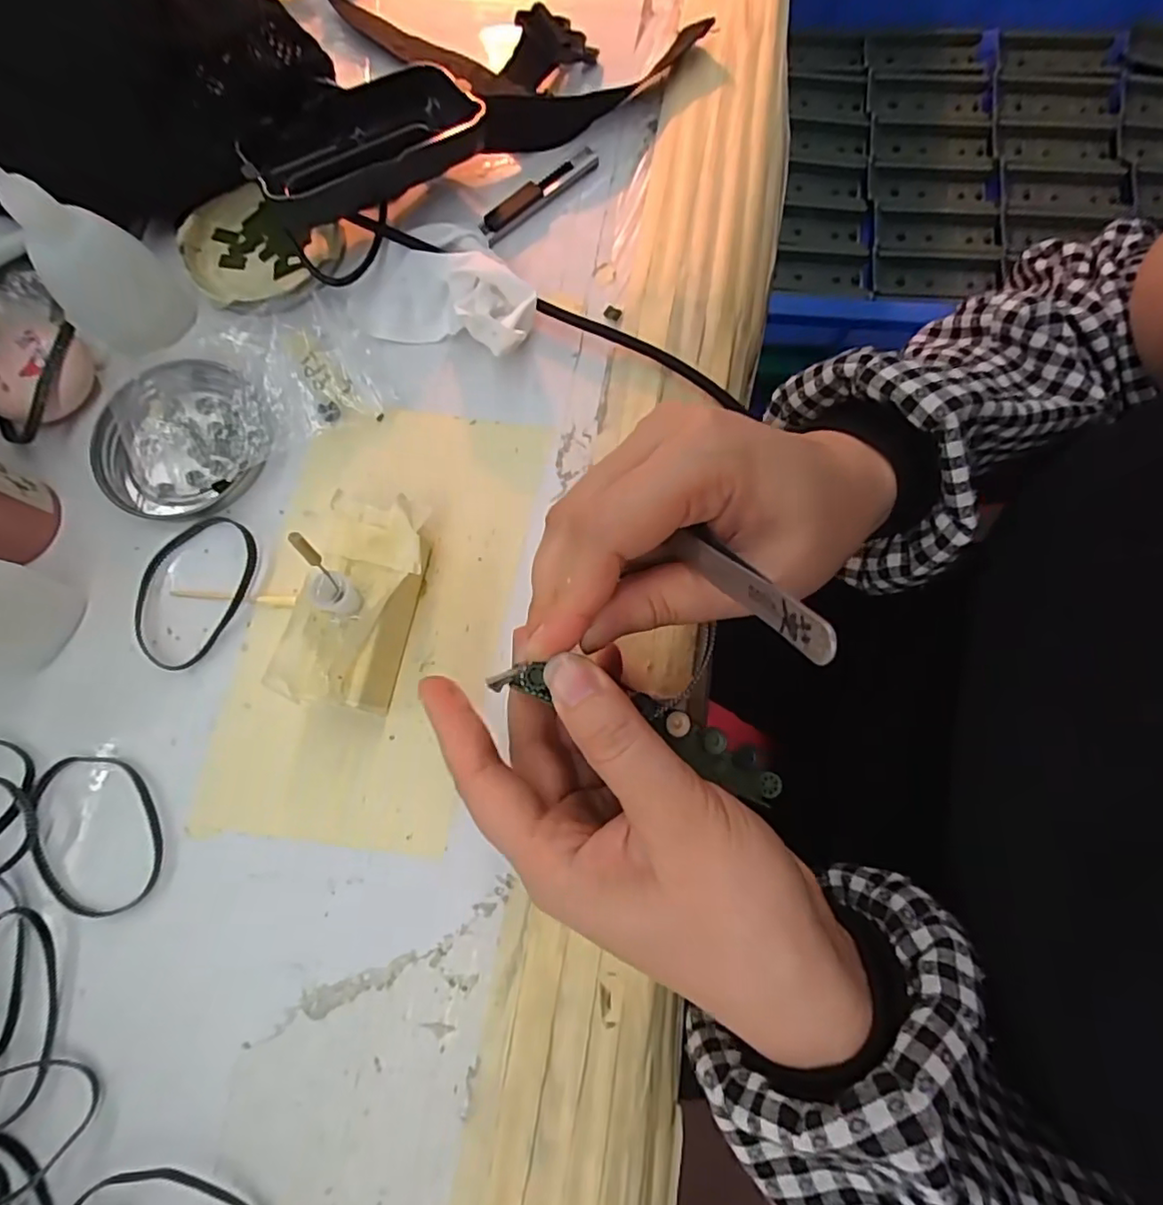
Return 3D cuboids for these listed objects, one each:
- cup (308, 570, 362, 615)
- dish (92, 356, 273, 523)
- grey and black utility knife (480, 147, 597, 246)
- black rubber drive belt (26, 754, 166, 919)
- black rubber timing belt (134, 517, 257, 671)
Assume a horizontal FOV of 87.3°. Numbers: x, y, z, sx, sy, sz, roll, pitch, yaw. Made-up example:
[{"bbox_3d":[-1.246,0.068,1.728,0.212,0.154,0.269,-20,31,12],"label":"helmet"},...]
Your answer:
[{"bbox_3d":[-0.092,-0.003,0.226,0.013,0.018,0.013,-1,77,4],"label":"cup"},{"bbox_3d":[-0.186,-0.076,0.283,0.079,0.007,0.074,0,76,1],"label":"dish"},{"bbox_3d":[-0.022,-0.209,0.311,0.072,0.008,0.014,-40,79,-8],"label":"grey and black utility knife"},{"bbox_3d":[-0.199,0.094,0.249,0.048,0.004,0.067,-27,78,-6],"label":"black rubber drive belt"},{"bbox_3d":[-0.174,-0.006,0.272,0.046,0.004,0.070,29,78,7],"label":"black rubber timing belt"}]

